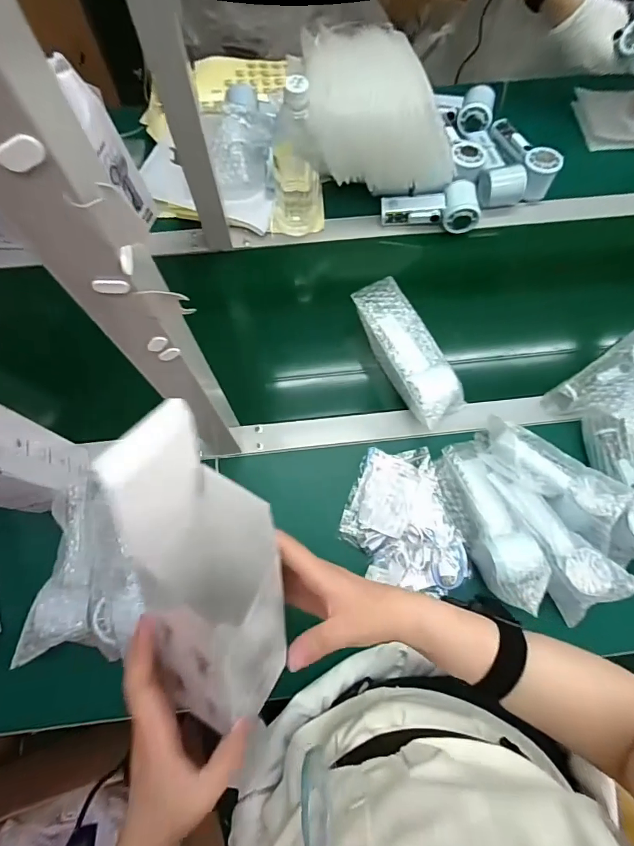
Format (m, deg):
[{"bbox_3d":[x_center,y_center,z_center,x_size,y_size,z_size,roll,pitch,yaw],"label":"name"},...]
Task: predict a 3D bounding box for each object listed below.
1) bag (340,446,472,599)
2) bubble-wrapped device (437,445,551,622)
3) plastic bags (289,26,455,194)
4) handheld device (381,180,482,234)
[{"bbox_3d":[0.108,0.129,0.553,0.139,0.034,0.187,-16,74,-5],"label":"bag"},{"bbox_3d":[0.217,0.118,0.535,0.063,0.060,0.189,-18,61,-6],"label":"bubble-wrapped device"},{"bbox_3d":[0.080,-0.482,0.647,0.236,0.135,0.221,-5,73,-2],"label":"plastic bags"},{"bbox_3d":[0.182,-0.349,0.688,0.154,0.044,0.060,2,73,0],"label":"handheld device"}]

